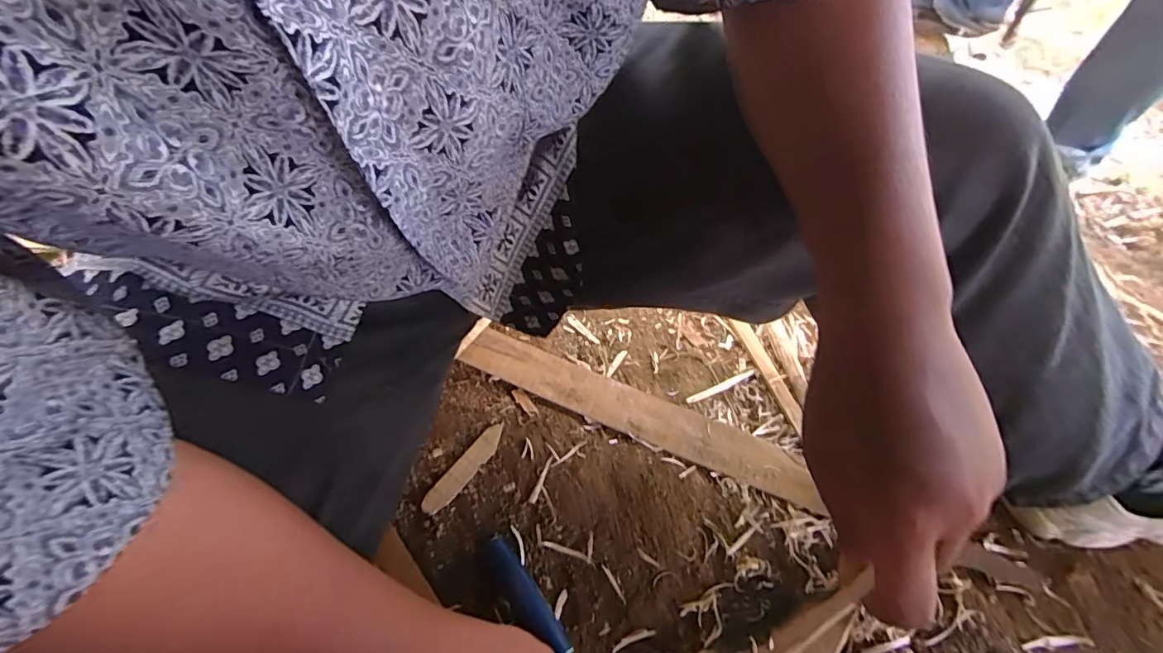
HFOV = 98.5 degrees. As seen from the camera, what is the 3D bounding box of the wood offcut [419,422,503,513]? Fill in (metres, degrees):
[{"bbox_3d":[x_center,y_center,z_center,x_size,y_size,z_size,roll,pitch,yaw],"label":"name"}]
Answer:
[{"bbox_3d":[-0.113,0.137,0.489,0.022,0.007,0.103,30,58,21],"label":"wood offcut"}]

